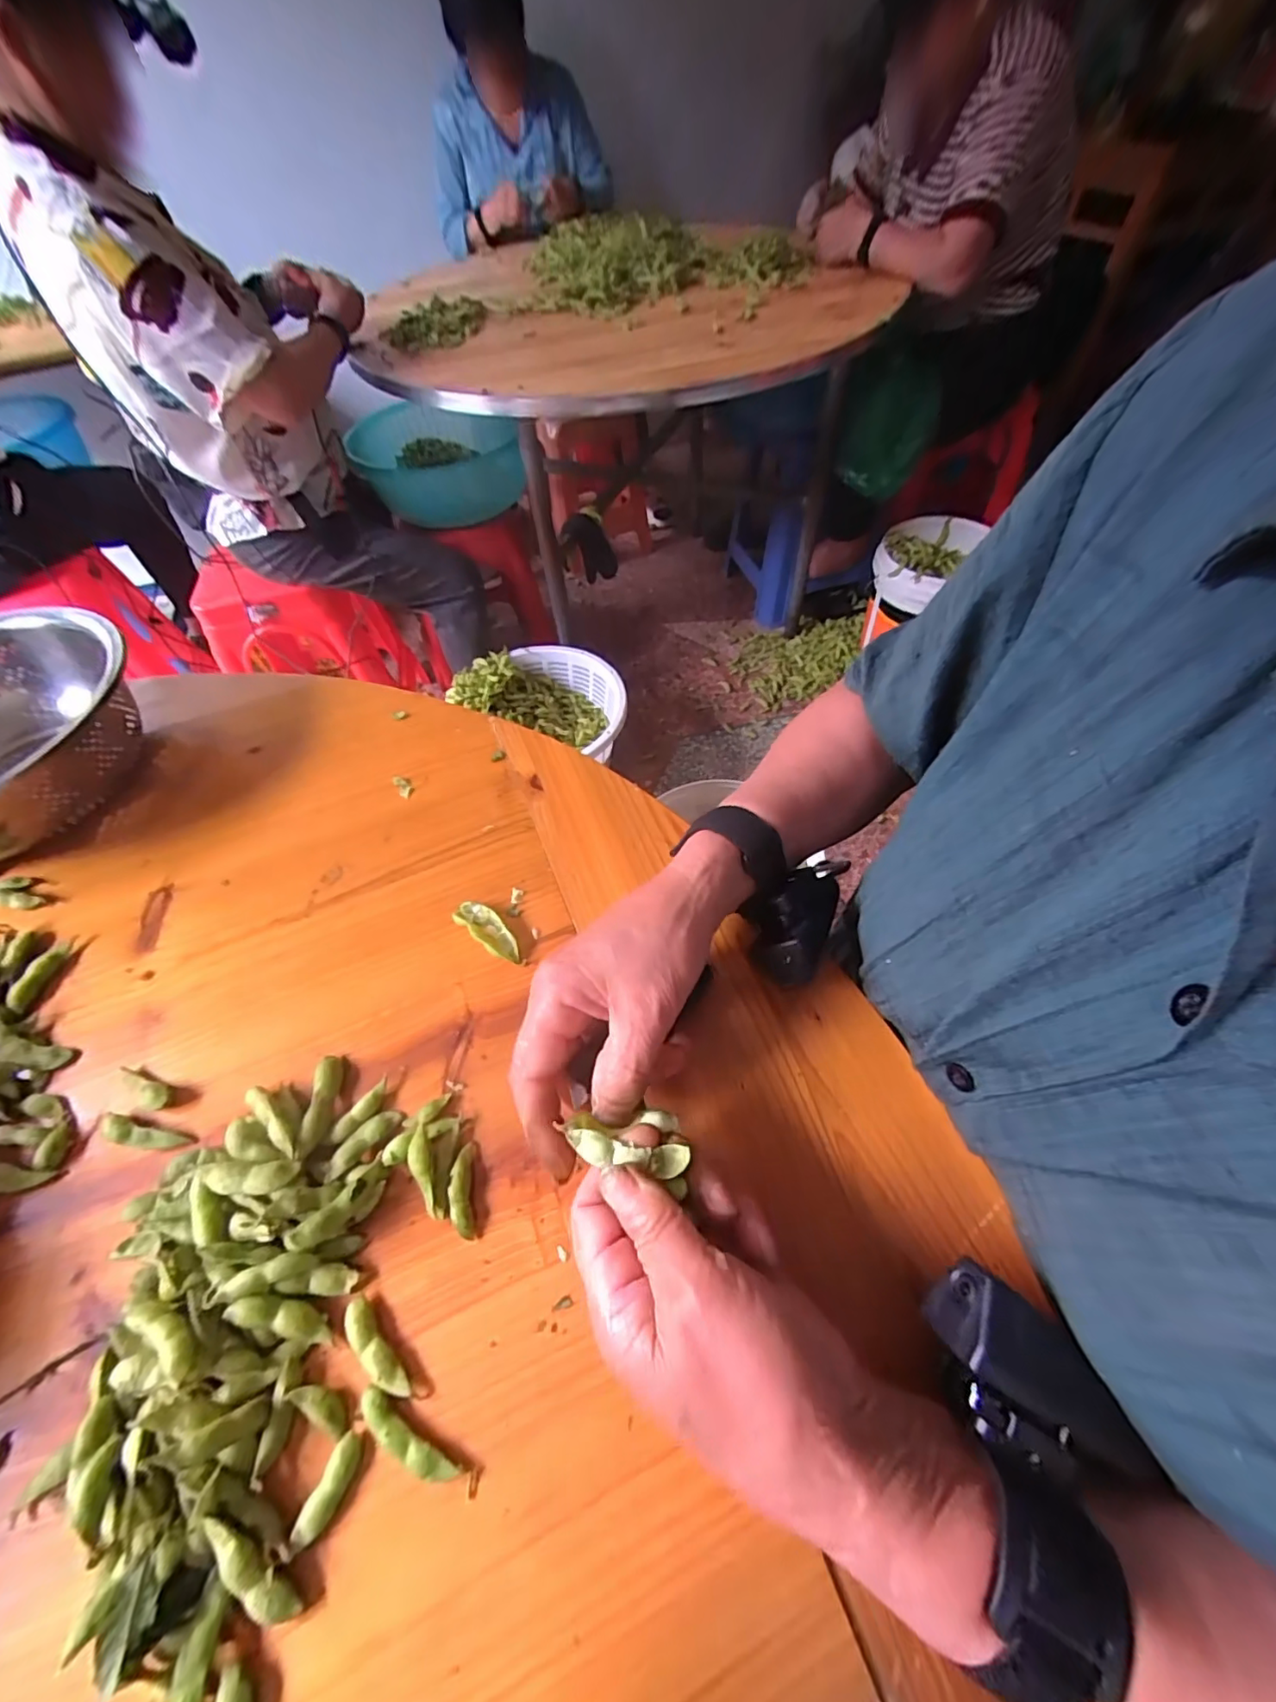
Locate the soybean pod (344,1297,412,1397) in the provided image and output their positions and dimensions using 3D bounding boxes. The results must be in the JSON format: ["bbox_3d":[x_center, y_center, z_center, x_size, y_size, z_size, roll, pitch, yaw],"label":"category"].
[{"bbox_3d":[-0.112,0.212,0.240,0.011,0.008,0.042,-40,61,-20],"label":"soybean pod"}]

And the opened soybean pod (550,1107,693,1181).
[{"bbox_3d":[-0.005,0.121,0.240,0.053,0.016,0.024,4,56,7],"label":"opened soybean pod"}]

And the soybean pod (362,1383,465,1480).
[{"bbox_3d":[-0.092,0.234,0.225,0.047,0.008,0.012,25,62,21],"label":"soybean pod"}]

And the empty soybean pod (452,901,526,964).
[{"bbox_3d":[-0.090,0.049,0.346,0.057,0.012,0.019,32,64,24],"label":"empty soybean pod"}]

